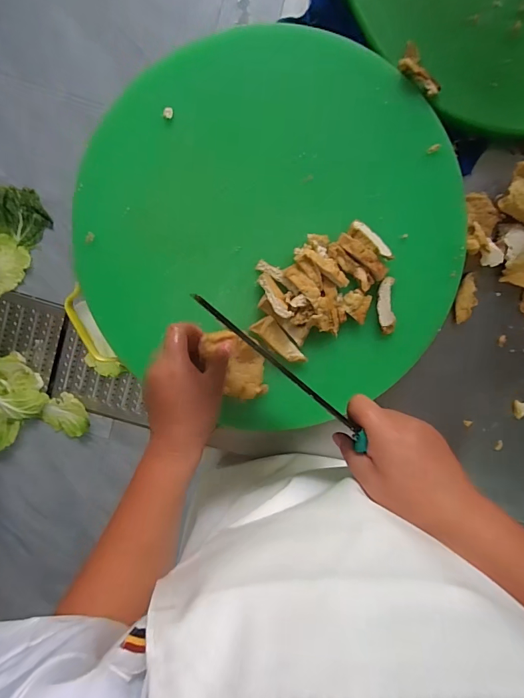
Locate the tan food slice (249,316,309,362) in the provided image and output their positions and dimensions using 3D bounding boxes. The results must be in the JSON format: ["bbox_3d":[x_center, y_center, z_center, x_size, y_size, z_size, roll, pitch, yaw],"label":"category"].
[{"bbox_3d":[0.020,-0.008,0.423,0.066,0.009,0.024,40,95,-5],"label":"tan food slice"}]

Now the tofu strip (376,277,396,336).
[{"bbox_3d":[0.132,-0.045,0.420,0.019,0.006,0.058,-4,97,0],"label":"tofu strip"}]

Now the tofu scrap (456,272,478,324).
[{"bbox_3d":[0.236,-0.057,0.457,0.023,0.005,0.057,16,96,-2],"label":"tofu scrap"}]

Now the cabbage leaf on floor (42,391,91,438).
[{"bbox_3d":[-0.633,0.214,1.293,0.155,0.033,0.131,16,96,-2],"label":"cabbage leaf on floor"}]

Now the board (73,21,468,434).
[{"bbox_3d":[0.011,-0.119,0.427,0.394,0.045,0.375,0,97,-1],"label":"board"}]

